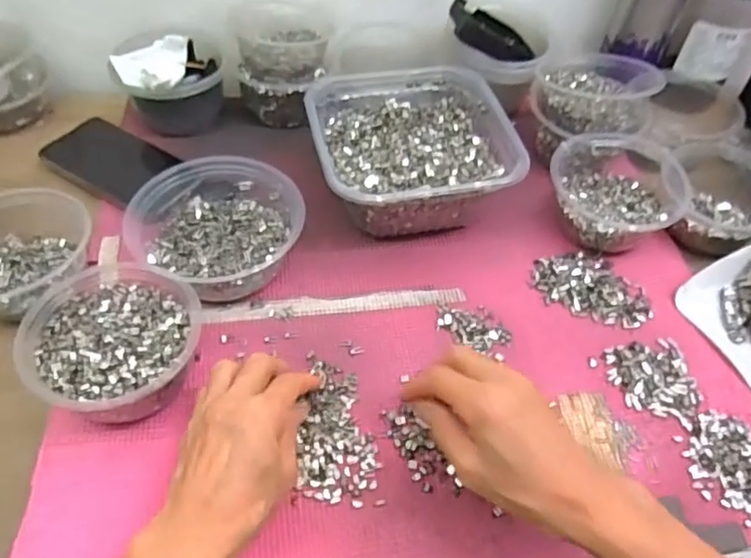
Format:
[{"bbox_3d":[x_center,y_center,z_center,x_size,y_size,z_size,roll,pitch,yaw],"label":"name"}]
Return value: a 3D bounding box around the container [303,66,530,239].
[{"bbox_3d":[0.029,-0.115,0.562,0.172,0.078,0.179,-9,51,-11],"label":"container"}]

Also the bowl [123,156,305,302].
[{"bbox_3d":[-0.134,-0.048,0.506,0.142,0.063,0.162,-3,50,-6],"label":"bowl"}]

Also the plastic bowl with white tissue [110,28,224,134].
[{"bbox_3d":[-0.205,-0.207,0.605,0.100,0.092,0.109,2,50,-2],"label":"plastic bowl with white tissue"}]

